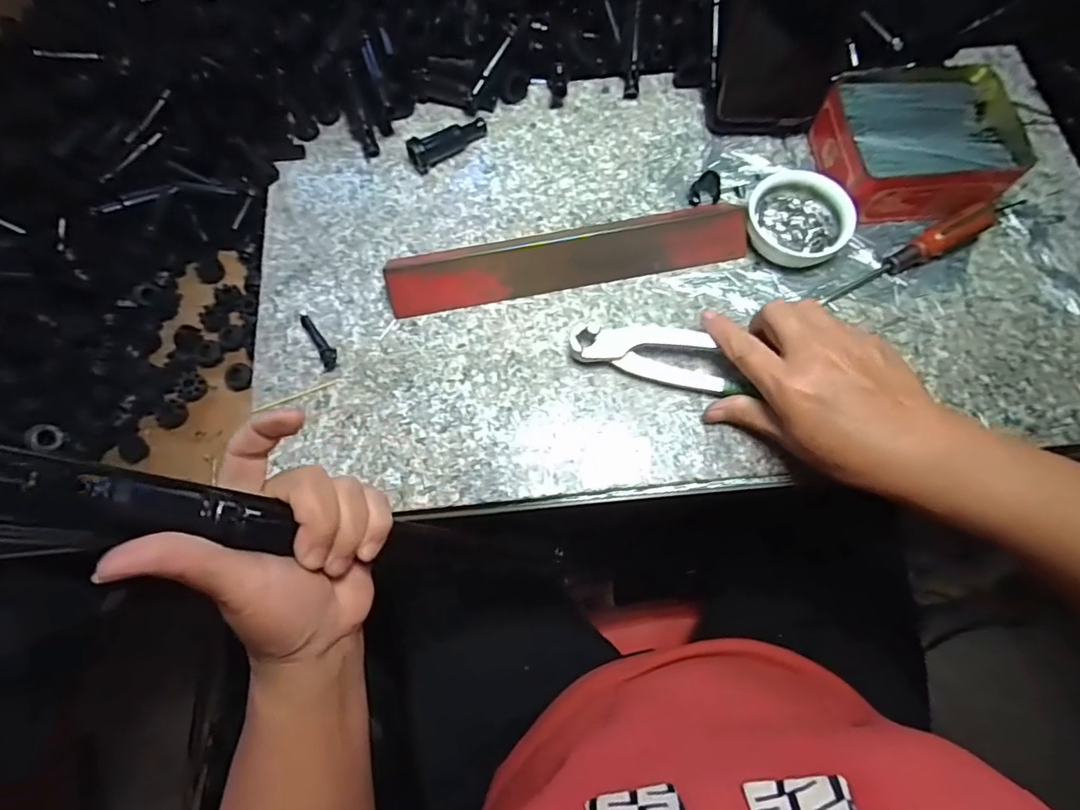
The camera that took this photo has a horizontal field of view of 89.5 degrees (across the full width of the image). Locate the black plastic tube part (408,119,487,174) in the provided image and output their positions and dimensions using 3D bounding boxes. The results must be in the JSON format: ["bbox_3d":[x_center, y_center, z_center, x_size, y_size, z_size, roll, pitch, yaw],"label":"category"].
[{"bbox_3d":[-0.072,-0.208,0.427,0.068,0.022,0.018,-38,75,-12],"label":"black plastic tube part"}]

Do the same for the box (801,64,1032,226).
[{"bbox_3d":[0.275,-0.194,0.403,0.123,0.046,0.111,-5,71,-2],"label":"box"}]

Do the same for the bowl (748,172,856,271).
[{"bbox_3d":[0.186,-0.133,0.393,0.070,0.028,0.068,0,71,0],"label":"bowl"}]

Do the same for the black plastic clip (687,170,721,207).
[{"bbox_3d":[0.124,-0.160,0.408,0.023,0.026,0.015,15,71,5],"label":"black plastic clip"}]

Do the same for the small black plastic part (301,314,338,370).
[{"bbox_3d":[-0.155,-0.046,0.378,0.012,0.010,0.049,-35,74,-11],"label":"small black plastic part"}]

